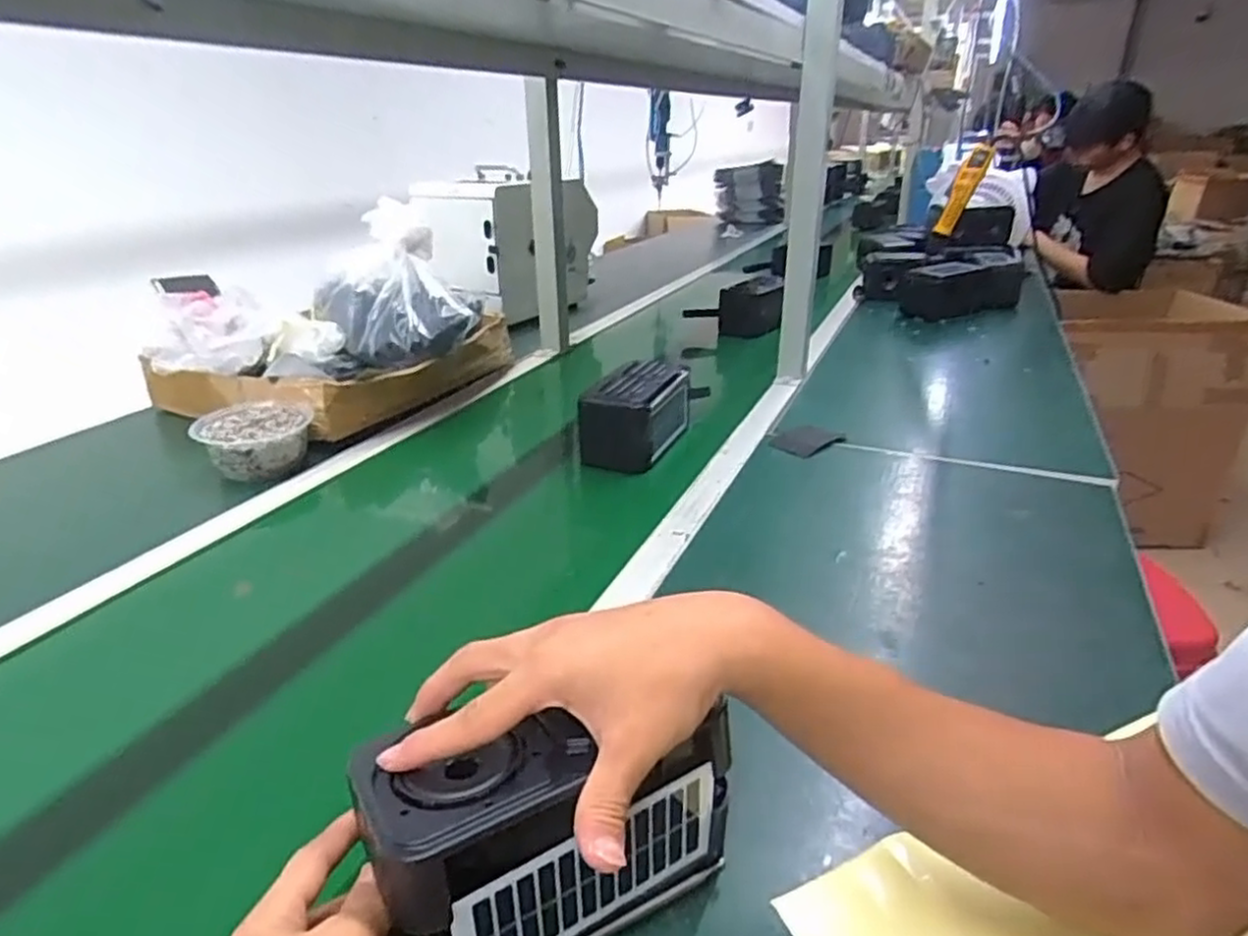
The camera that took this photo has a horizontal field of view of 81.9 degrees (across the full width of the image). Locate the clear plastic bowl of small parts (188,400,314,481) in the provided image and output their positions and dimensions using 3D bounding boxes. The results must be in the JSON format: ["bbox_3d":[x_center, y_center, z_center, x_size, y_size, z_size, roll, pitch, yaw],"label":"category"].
[{"bbox_3d":[-0.458,-0.034,0.900,0.130,0.061,0.127,-10,26,-19],"label":"clear plastic bowl of small parts"}]

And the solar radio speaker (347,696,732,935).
[{"bbox_3d":[-0.032,0.173,0.355,0.174,0.104,0.075,-13,29,-26],"label":"solar radio speaker"}]

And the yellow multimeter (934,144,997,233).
[{"bbox_3d":[0.651,-0.533,1.359,0.060,0.191,0.041,0,57,-2],"label":"yellow multimeter"}]

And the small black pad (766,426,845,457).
[{"bbox_3d":[0.237,-0.039,0.941,0.071,0.004,0.107,22,33,40],"label":"small black pad"}]

